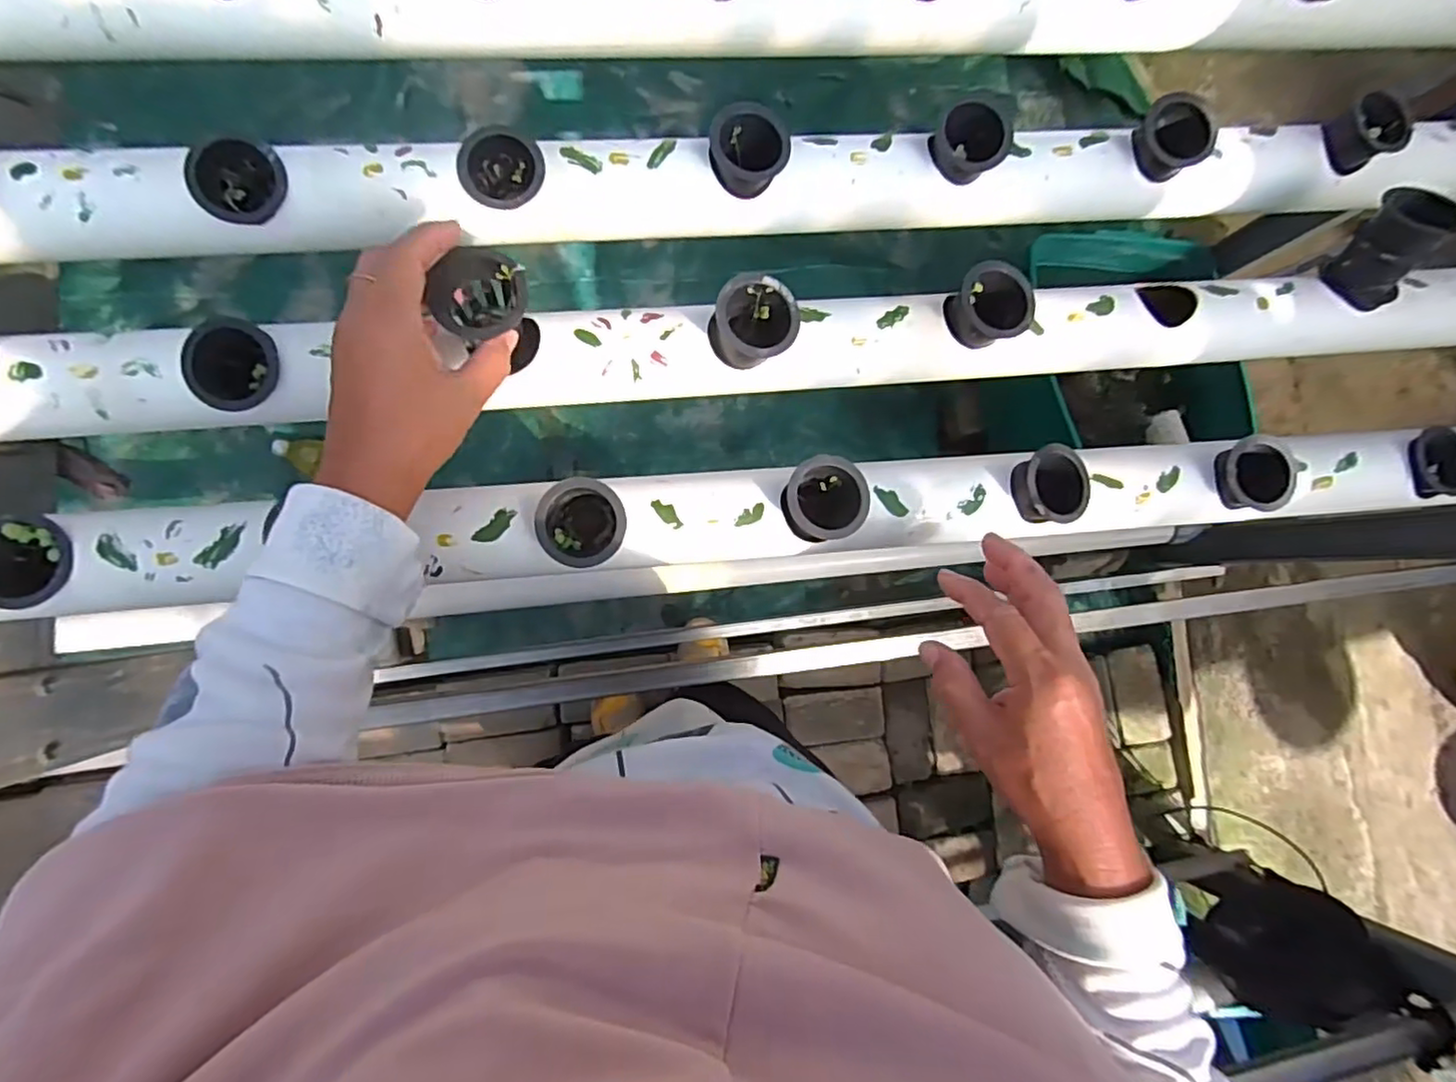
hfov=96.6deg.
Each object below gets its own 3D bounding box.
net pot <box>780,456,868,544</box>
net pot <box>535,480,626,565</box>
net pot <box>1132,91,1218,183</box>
[{"bbox_3d":[0.059,-0.025,0.418,0.051,0.048,0.050,1,85,-8],"label":"net pot"},{"bbox_3d":[-0.089,-0.008,0.409,0.049,0.068,0.049,1,85,-8],"label":"net pot"},{"bbox_3d":[0.309,-0.282,0.452,0.043,0.034,0.049,-39,91,-10],"label":"net pot"}]

